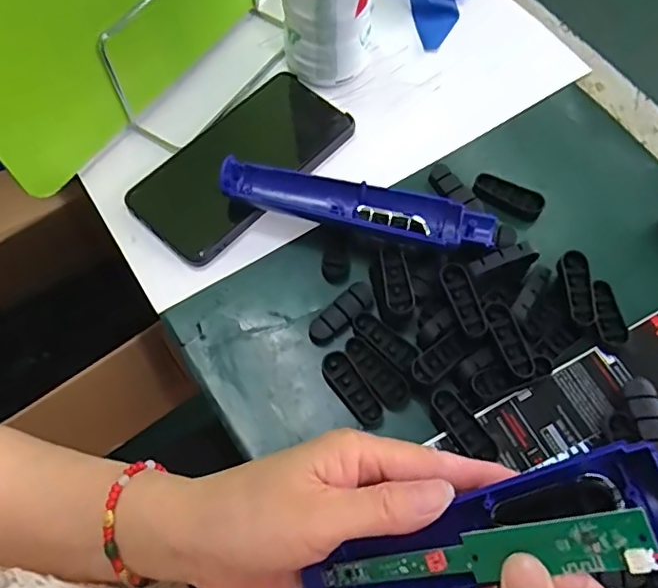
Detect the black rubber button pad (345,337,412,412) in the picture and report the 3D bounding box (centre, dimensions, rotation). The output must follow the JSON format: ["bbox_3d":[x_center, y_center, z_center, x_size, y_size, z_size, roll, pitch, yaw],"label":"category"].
[{"bbox_3d":[0.029,0.047,0.342,0.020,0.007,0.049,-33,70,-13],"label":"black rubber button pad"}]

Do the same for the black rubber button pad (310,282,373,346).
[{"bbox_3d":[0.008,0.013,0.356,0.049,0.008,0.018,-42,73,-16],"label":"black rubber button pad"}]

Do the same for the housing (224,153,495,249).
[{"bbox_3d":[0.018,-0.056,0.365,0.172,0.024,0.036,12,67,6],"label":"housing"}]

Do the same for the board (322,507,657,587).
[{"bbox_3d":[0.055,0.106,0.227,0.137,0.007,0.019,-26,61,32],"label":"board"}]

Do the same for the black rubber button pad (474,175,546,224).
[{"bbox_3d":[0.122,-0.066,0.390,0.048,0.014,0.017,26,69,11],"label":"black rubber button pad"}]

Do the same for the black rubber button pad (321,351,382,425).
[{"bbox_3d":[0.013,0.056,0.338,0.017,0.006,0.046,-33,70,-13],"label":"black rubber button pad"}]

